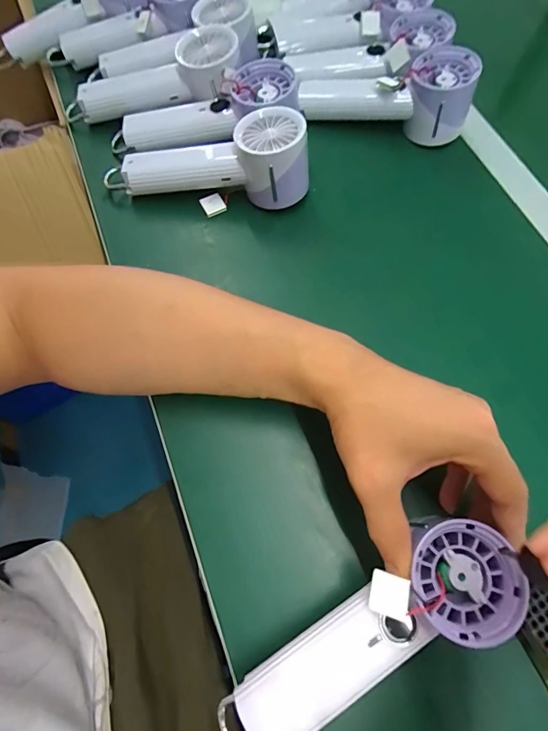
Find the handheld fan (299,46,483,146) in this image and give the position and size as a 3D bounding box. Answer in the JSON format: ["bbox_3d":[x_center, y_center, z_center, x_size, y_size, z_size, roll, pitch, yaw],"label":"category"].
[{"bbox_3d":[0.111,-0.265,0.403,0.169,0.063,0.065,-5,68,-2],"label":"handheld fan"}]

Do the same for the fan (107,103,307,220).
[{"bbox_3d":[-0.062,-0.184,0.371,0.189,0.060,0.057,-1,68,13],"label":"fan"}]

